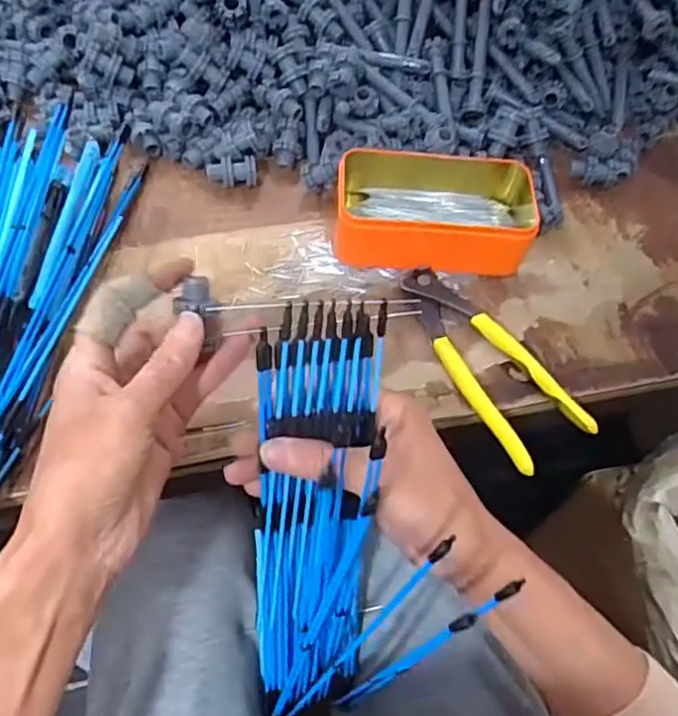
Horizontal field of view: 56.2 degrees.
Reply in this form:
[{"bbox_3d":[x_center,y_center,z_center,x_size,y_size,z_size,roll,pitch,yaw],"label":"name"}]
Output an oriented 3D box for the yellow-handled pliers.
[{"bbox_3d":[0.097,0.001,0.435,0.057,0.017,0.160,-28,65,-18],"label":"yellow-handled pliers"}]

